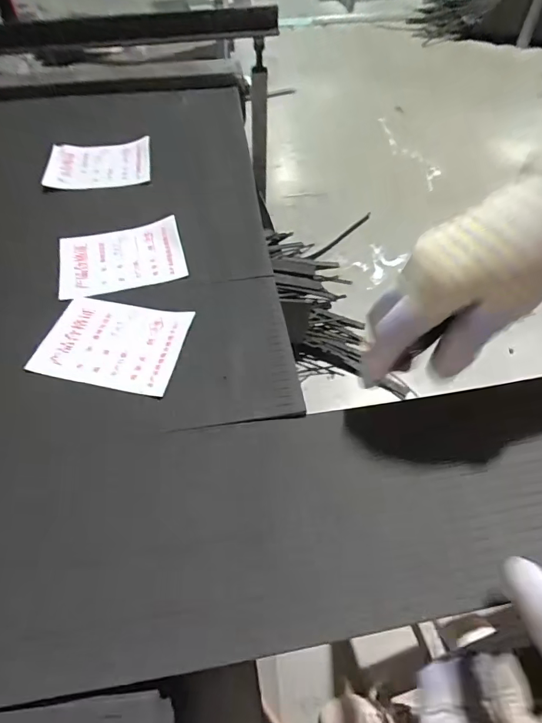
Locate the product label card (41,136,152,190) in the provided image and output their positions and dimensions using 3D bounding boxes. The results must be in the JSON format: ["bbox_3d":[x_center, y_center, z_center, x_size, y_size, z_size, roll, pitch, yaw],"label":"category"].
[{"bbox_3d":[-0.178,-0.207,0.461,0.104,0.016,0.066,-6,57,-4],"label":"product label card"}]

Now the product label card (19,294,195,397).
[{"bbox_3d":[-0.118,-0.014,0.336,0.102,0.004,0.073,10,57,7],"label":"product label card"}]

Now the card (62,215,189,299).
[{"bbox_3d":[-0.129,-0.091,0.384,0.103,0.012,0.074,-14,58,-8],"label":"card"}]

